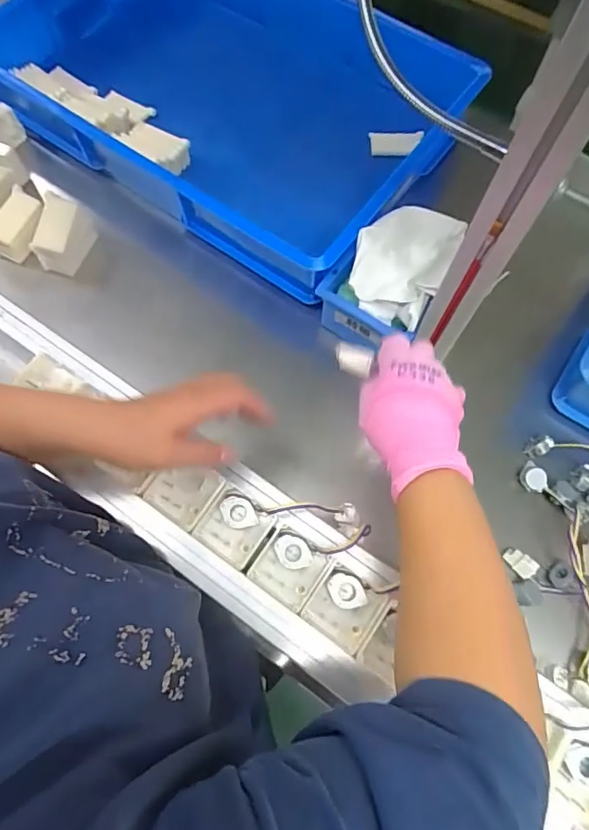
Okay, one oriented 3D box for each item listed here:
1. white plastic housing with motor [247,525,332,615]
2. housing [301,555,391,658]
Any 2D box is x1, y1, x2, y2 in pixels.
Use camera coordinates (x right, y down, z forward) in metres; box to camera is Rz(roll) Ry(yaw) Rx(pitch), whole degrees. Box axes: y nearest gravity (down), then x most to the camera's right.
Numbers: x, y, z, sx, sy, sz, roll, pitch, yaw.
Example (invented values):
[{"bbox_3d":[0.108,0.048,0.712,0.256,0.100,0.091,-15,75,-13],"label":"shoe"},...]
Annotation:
[{"bbox_3d":[-0.005,0.123,0.409,0.053,0.020,0.048,33,72,11],"label":"white plastic housing with motor"},{"bbox_3d":[0.039,0.149,0.397,0.054,0.016,0.050,32,72,10],"label":"housing"}]

